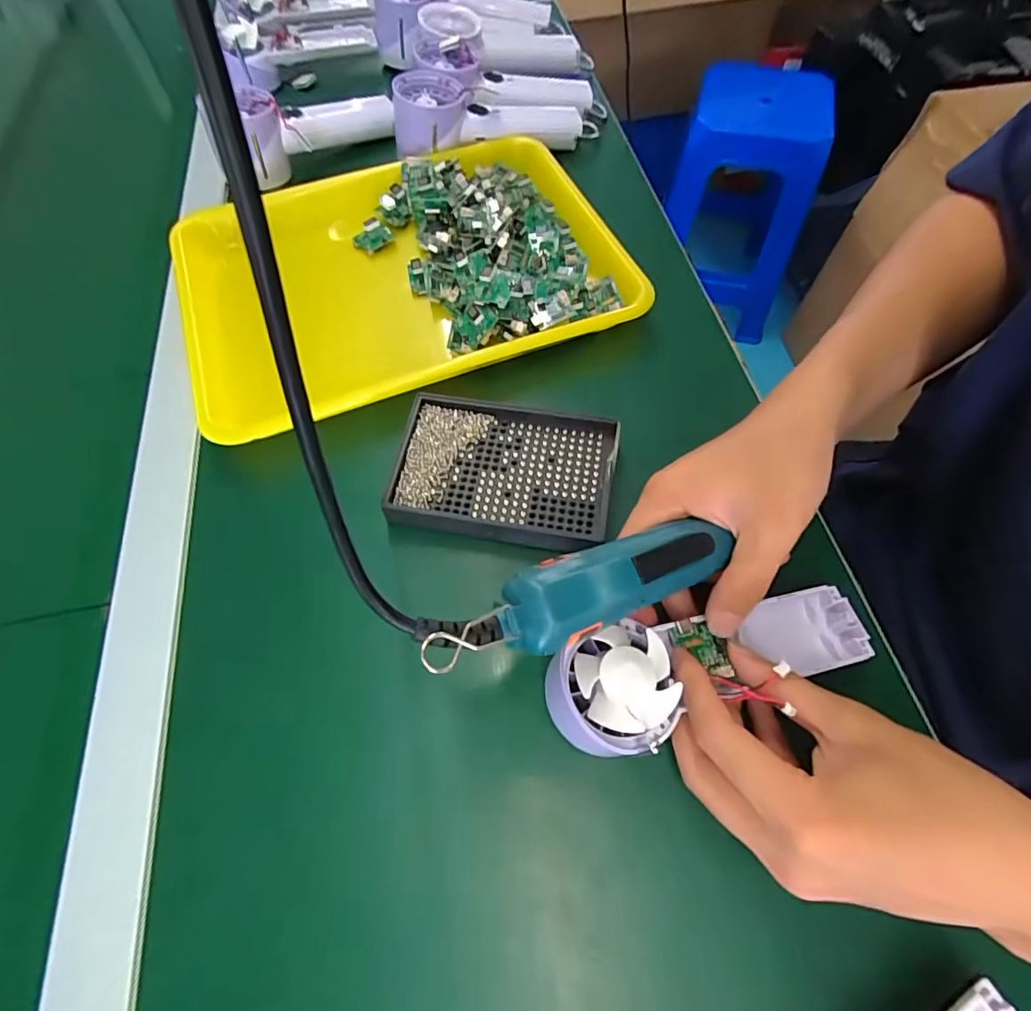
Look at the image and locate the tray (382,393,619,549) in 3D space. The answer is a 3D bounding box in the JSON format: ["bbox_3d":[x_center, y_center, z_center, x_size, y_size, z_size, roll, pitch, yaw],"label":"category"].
[{"bbox_3d":[-0.007,-0.022,0.325,0.134,0.018,0.090,9,64,6],"label":"tray"}]

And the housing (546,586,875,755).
[{"bbox_3d":[0.104,0.077,0.256,0.171,0.044,0.054,-6,62,-19],"label":"housing"}]

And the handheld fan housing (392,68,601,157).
[{"bbox_3d":[-0.016,-0.365,0.482,0.198,0.042,0.068,-8,63,-17],"label":"handheld fan housing"}]

